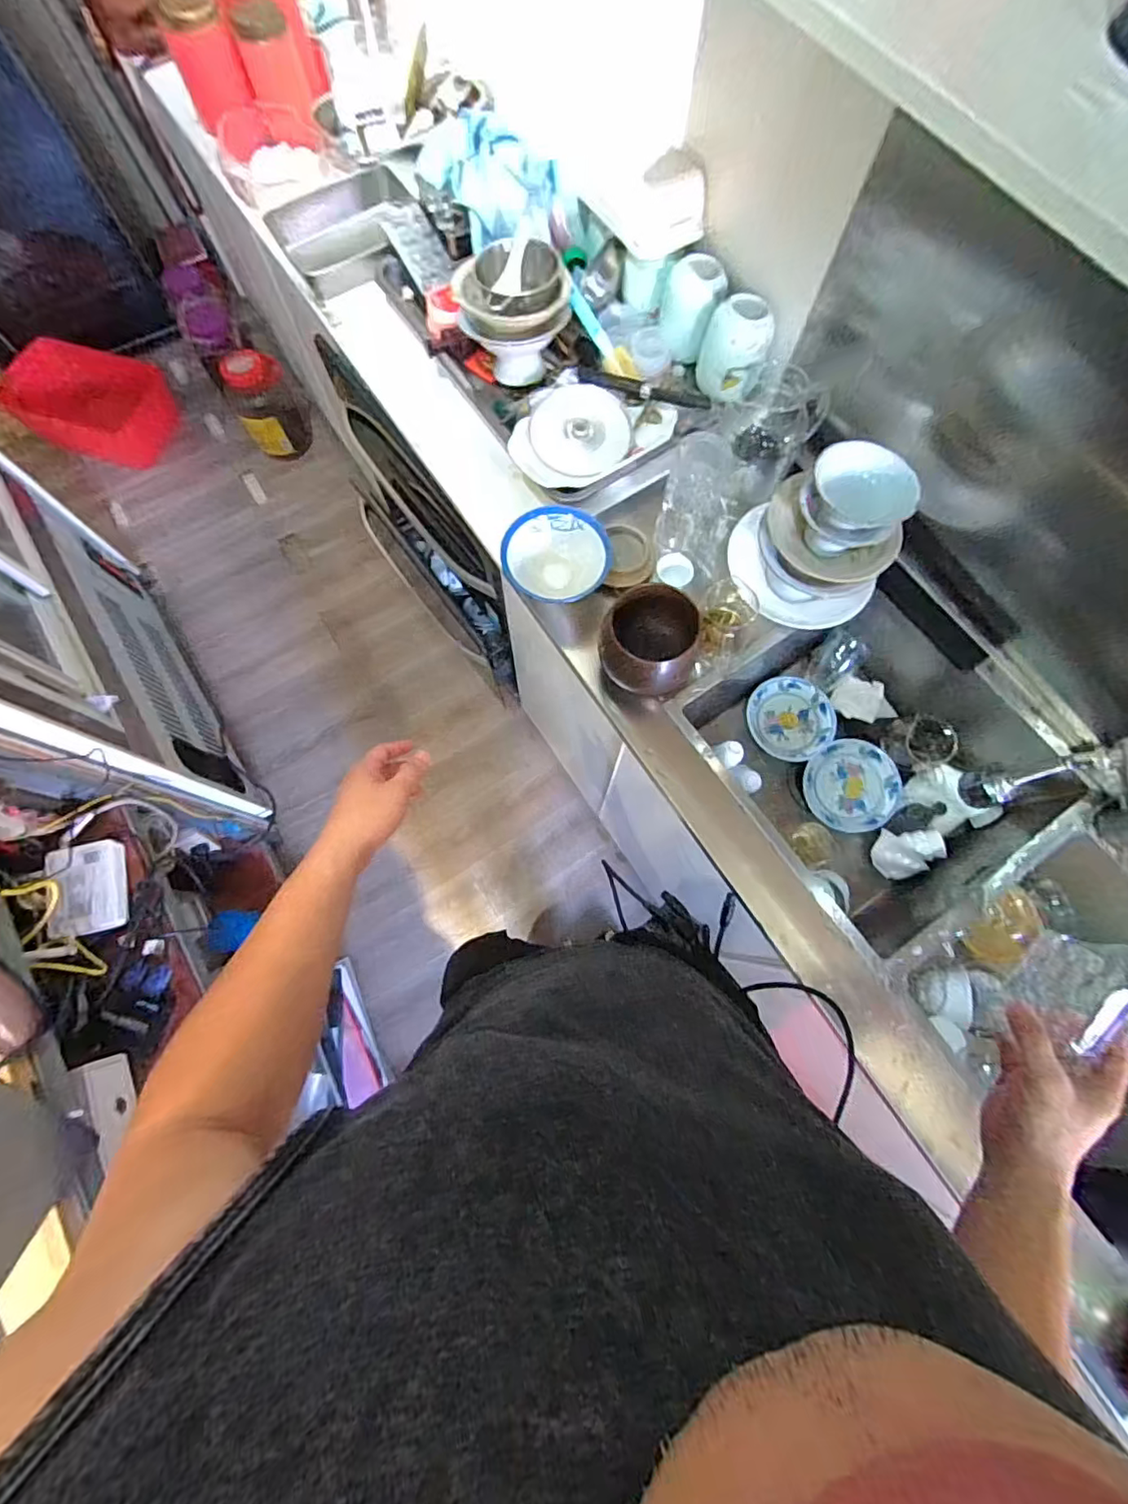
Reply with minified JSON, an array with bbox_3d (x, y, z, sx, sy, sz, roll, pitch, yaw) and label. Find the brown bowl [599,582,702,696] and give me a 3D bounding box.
[{"bbox_3d":[0.116,-0.152,0.768,0.128,0.099,0.133,0,74,0],"label":"brown bowl"}]

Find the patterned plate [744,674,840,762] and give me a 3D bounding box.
[{"bbox_3d":[0.379,-0.059,0.968,0.136,0.015,0.139,0,74,0],"label":"patterned plate"}]

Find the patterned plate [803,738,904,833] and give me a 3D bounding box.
[{"bbox_3d":[0.461,0.053,0.921,0.136,0.031,0.142,0,74,0],"label":"patterned plate"}]

